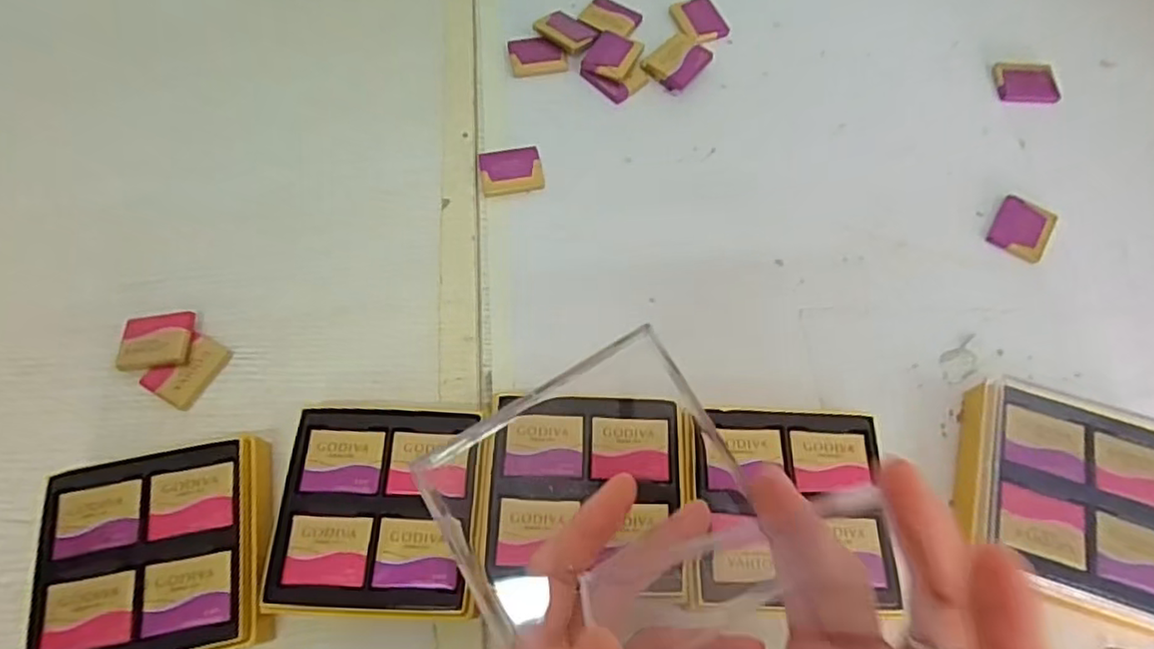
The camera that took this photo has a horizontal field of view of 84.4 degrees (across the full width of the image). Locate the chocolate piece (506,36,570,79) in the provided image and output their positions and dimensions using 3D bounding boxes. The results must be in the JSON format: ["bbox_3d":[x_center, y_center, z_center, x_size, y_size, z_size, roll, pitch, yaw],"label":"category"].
[{"bbox_3d":[-0.028,-0.191,0.450,0.039,0.004,0.033,-7,66,-4],"label":"chocolate piece"}]

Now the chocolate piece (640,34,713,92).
[{"bbox_3d":[0.071,-0.186,0.446,0.035,0.010,0.046,41,72,16],"label":"chocolate piece"}]

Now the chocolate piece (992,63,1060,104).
[{"bbox_3d":[0.316,-0.171,0.446,0.041,0.004,0.035,3,66,1],"label":"chocolate piece"}]

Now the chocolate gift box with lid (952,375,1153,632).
[{"bbox_3d":[0.250,0.089,0.318,0.106,0.031,0.103,15,67,6],"label":"chocolate gift box with lid"}]

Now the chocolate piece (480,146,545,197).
[{"bbox_3d":[-0.042,-0.099,0.410,0.039,0.007,0.031,-8,66,-4],"label":"chocolate piece"}]

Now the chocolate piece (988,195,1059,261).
[{"bbox_3d":[0.279,-0.061,0.397,0.033,0.005,0.045,30,69,12],"label":"chocolate piece"}]

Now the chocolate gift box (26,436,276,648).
[{"bbox_3d":[-0.200,0.112,0.308,0.096,0.029,0.097,-11,67,-5],"label":"chocolate gift box"}]

